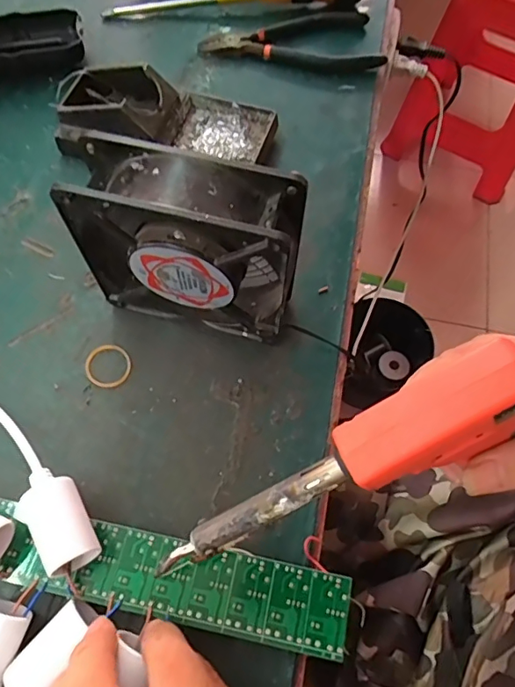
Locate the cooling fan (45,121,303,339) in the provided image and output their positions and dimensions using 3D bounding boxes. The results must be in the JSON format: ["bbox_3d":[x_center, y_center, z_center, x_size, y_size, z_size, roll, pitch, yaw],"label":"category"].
[{"bbox_3d":[-0.040,-0.052,0.290,0.121,0.121,0.040,13,66,5],"label":"cooling fan"}]

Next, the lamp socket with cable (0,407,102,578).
[{"bbox_3d":[-0.150,0.059,0.283,0.170,0.042,0.035,37,71,15],"label":"lamp socket with cable"}]

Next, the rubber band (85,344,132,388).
[{"bbox_3d":[-0.098,0.014,0.325,0.031,0.004,0.029,0,66,0],"label":"rubber band"}]

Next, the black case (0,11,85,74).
[{"bbox_3d":[-0.204,-0.253,0.426,0.109,0.025,0.054,-10,66,-5],"label":"black case"}]

